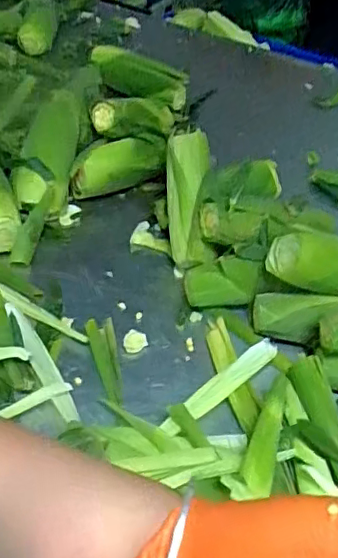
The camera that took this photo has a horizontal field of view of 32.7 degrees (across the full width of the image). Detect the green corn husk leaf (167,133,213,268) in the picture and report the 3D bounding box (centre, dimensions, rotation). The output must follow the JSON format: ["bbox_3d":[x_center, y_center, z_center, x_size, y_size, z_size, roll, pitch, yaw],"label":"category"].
[{"bbox_3d":[0.028,-0.110,0.806,0.064,0.073,0.189,1,78,2],"label":"green corn husk leaf"}]

